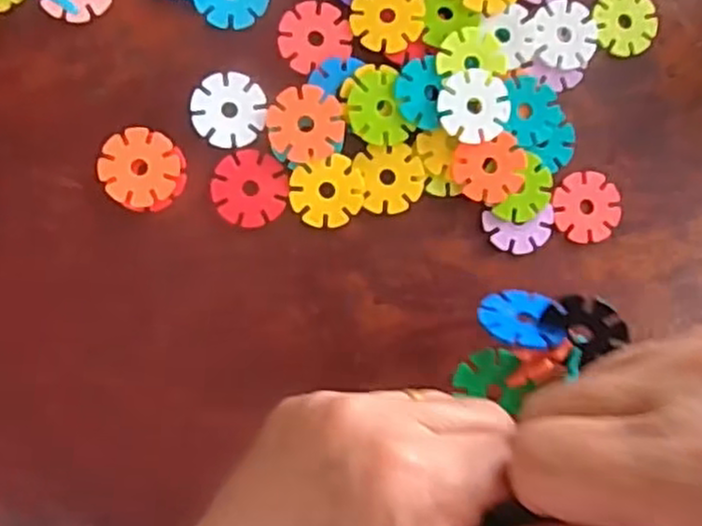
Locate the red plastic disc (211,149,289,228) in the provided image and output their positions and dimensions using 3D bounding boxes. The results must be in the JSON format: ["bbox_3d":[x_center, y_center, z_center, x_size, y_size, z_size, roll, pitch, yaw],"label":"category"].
[{"bbox_3d":[-0.042,-0.032,0.307,0.031,0.004,0.032,3,87,-8],"label":"red plastic disc"}]

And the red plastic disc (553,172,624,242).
[{"bbox_3d":[0.107,-0.025,0.329,0.031,0.004,0.032,0,88,-8],"label":"red plastic disc"}]

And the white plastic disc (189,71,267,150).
[{"bbox_3d":[-0.052,-0.065,0.308,0.031,0.004,0.032,3,87,-8],"label":"white plastic disc"}]

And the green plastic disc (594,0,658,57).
[{"bbox_3d":[0.126,-0.111,0.334,0.029,0.004,0.030,0,88,-8],"label":"green plastic disc"}]

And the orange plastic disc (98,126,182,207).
[{"bbox_3d":[-0.087,-0.040,0.302,0.031,0.005,0.030,0,88,-8],"label":"orange plastic disc"}]

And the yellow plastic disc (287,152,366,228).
[{"bbox_3d":[-0.010,-0.030,0.311,0.031,0.004,0.028,-19,91,-8],"label":"yellow plastic disc"}]

